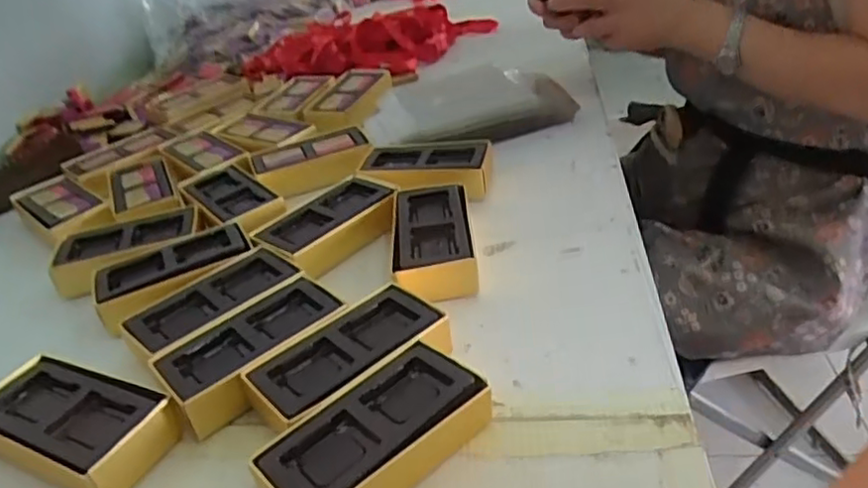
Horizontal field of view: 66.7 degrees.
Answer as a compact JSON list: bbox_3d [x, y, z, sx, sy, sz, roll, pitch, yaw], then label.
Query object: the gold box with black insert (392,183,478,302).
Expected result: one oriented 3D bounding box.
[{"bbox_3d":[0.000,-0.004,0.499,0.058,0.037,0.117,-9,32,2],"label":"gold box with black insert"}]

